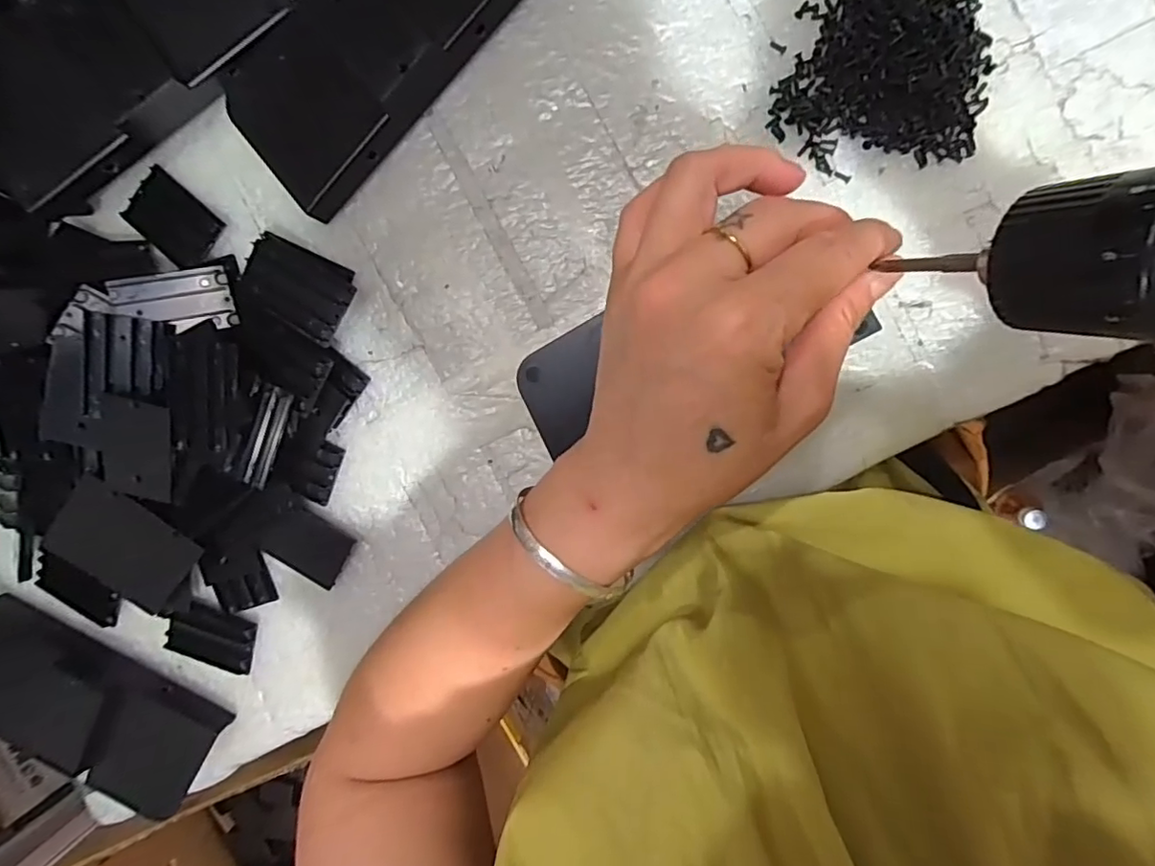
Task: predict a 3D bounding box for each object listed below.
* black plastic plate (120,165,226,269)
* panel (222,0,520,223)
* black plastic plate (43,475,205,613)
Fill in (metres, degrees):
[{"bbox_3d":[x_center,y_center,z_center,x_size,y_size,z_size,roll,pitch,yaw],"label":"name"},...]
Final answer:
[{"bbox_3d":[-0.220,-0.115,0.315,0.052,0.007,0.034,40,101,0],"label":"black plastic plate"},{"bbox_3d":[-0.097,-0.191,0.279,0.163,0.031,0.069,-42,91,11],"label":"panel"},{"bbox_3d":[-0.257,0.065,0.326,0.073,0.007,0.070,37,111,-14],"label":"black plastic plate"}]

